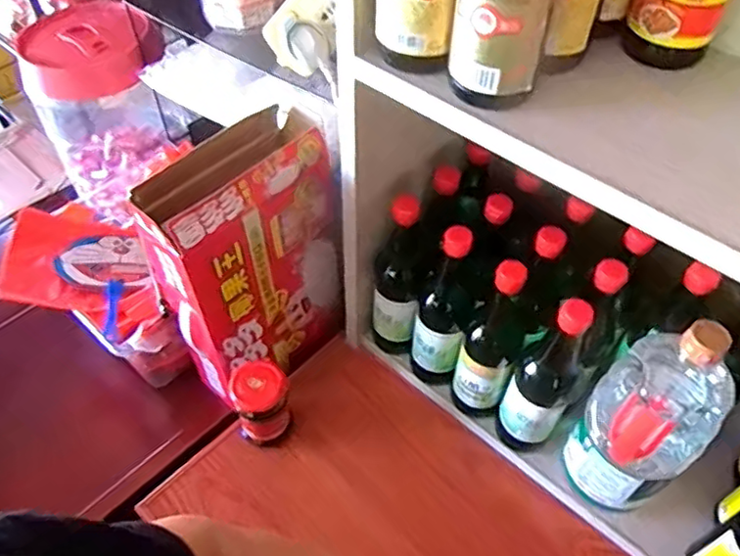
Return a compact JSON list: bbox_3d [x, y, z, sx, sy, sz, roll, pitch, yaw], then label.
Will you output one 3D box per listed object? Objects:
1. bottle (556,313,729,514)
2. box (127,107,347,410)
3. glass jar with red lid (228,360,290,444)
[{"bbox_3d":[0.277,0.148,0.615,0.092,0.293,0.106,-36,59,-26],"label":"bottle"},{"bbox_3d":[-0.144,-0.013,0.762,0.216,0.342,0.104,-35,58,-26],"label":"box"},{"bbox_3d":[-0.132,0.161,0.753,0.064,0.121,0.062,0,50,0],"label":"glass jar with red lid"}]

